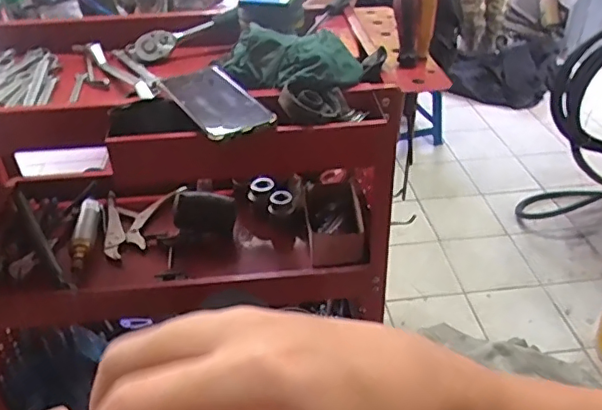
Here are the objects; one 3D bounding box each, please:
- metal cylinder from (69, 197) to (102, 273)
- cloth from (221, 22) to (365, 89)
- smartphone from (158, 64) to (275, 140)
[{"bbox_3d":[-0.376,0.047,0.969,0.037,0.032,0.167,-4,35,-4],"label":"metal cylinder"},{"bbox_3d":[-0.022,-0.179,0.672,0.177,0.046,0.085,16,39,23],"label":"cloth"},{"bbox_3d":[-0.096,-0.122,0.621,0.082,0.010,0.158,-20,39,-24],"label":"smartphone"}]

